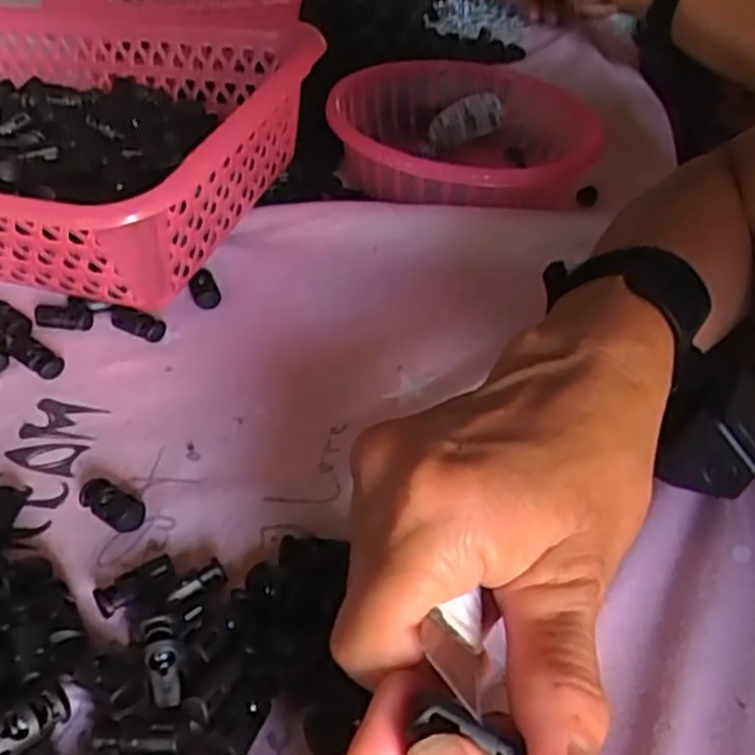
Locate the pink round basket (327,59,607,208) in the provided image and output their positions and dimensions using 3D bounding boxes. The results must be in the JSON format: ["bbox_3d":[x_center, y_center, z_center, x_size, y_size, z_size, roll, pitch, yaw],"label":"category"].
[{"bbox_3d":[0.053,-0.152,0.495,0.158,0.053,0.167,0,39,0],"label":"pink round basket"}]

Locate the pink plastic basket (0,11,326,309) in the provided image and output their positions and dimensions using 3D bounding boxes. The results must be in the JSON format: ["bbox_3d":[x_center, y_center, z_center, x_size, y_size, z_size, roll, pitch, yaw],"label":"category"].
[{"bbox_3d":[-0.201,-0.132,0.456,0.297,0.101,0.215,12,41,14],"label":"pink plastic basket"}]

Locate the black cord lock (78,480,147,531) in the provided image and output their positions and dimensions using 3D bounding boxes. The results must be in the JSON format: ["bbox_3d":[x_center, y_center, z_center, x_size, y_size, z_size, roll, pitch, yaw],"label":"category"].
[{"bbox_3d":[-0.102,0.049,0.300,0.028,0.008,0.015,26,46,28],"label":"black cord lock"}]

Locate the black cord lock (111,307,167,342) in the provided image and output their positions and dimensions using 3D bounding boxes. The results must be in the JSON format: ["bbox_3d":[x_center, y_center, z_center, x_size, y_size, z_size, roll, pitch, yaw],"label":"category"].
[{"bbox_3d":[-0.123,-0.027,0.397,0.031,0.010,0.011,16,42,18],"label":"black cord lock"}]

